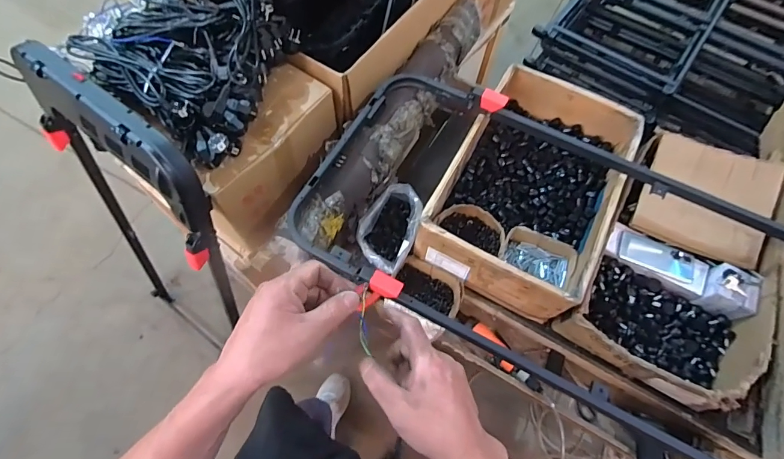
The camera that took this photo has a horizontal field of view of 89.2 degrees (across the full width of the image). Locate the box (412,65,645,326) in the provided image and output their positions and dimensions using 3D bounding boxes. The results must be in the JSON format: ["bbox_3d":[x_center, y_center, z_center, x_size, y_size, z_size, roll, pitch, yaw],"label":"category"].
[{"bbox_3d":[0.320,-0.102,0.924,0.338,0.156,0.523,26,66,11],"label":"box"}]

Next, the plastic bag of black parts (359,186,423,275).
[{"bbox_3d":[-0.003,0.000,0.908,0.123,0.101,0.183,29,67,12],"label":"plastic bag of black parts"}]

